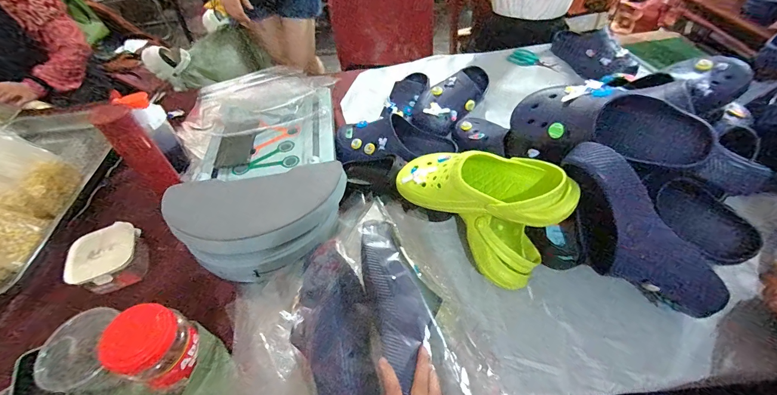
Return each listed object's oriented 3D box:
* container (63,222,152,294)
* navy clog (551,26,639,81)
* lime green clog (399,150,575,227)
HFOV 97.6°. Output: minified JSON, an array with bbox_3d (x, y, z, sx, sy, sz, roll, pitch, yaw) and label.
[{"bbox_3d":[-0.517,0.116,0.637,0.116,0.069,0.103,-35,55,-23],"label":"container"},{"bbox_3d":[0.562,-0.404,0.945,0.120,0.080,0.256,-12,49,-5],"label":"navy clog"},{"bbox_3d":[0.141,-0.029,0.548,0.287,0.081,0.103,10,50,31],"label":"lime green clog"}]

